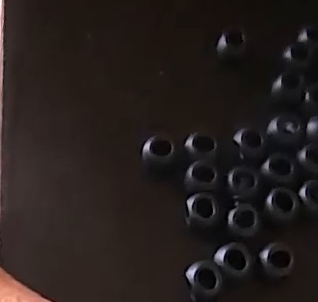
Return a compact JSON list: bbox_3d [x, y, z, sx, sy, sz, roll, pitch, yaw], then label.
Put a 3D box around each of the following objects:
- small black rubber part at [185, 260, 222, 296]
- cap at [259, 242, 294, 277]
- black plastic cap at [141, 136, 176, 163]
[{"bbox_3d":[0.017,0.046,0.210,0.013,0.005,0.012,1,65,-2],"label":"small black rubber part"},{"bbox_3d":[0.045,0.041,0.214,0.011,0.006,0.013,-22,68,-12],"label":"cap"},{"bbox_3d":[0.000,-0.001,0.230,0.013,0.006,0.010,4,65,-1],"label":"black plastic cap"}]

